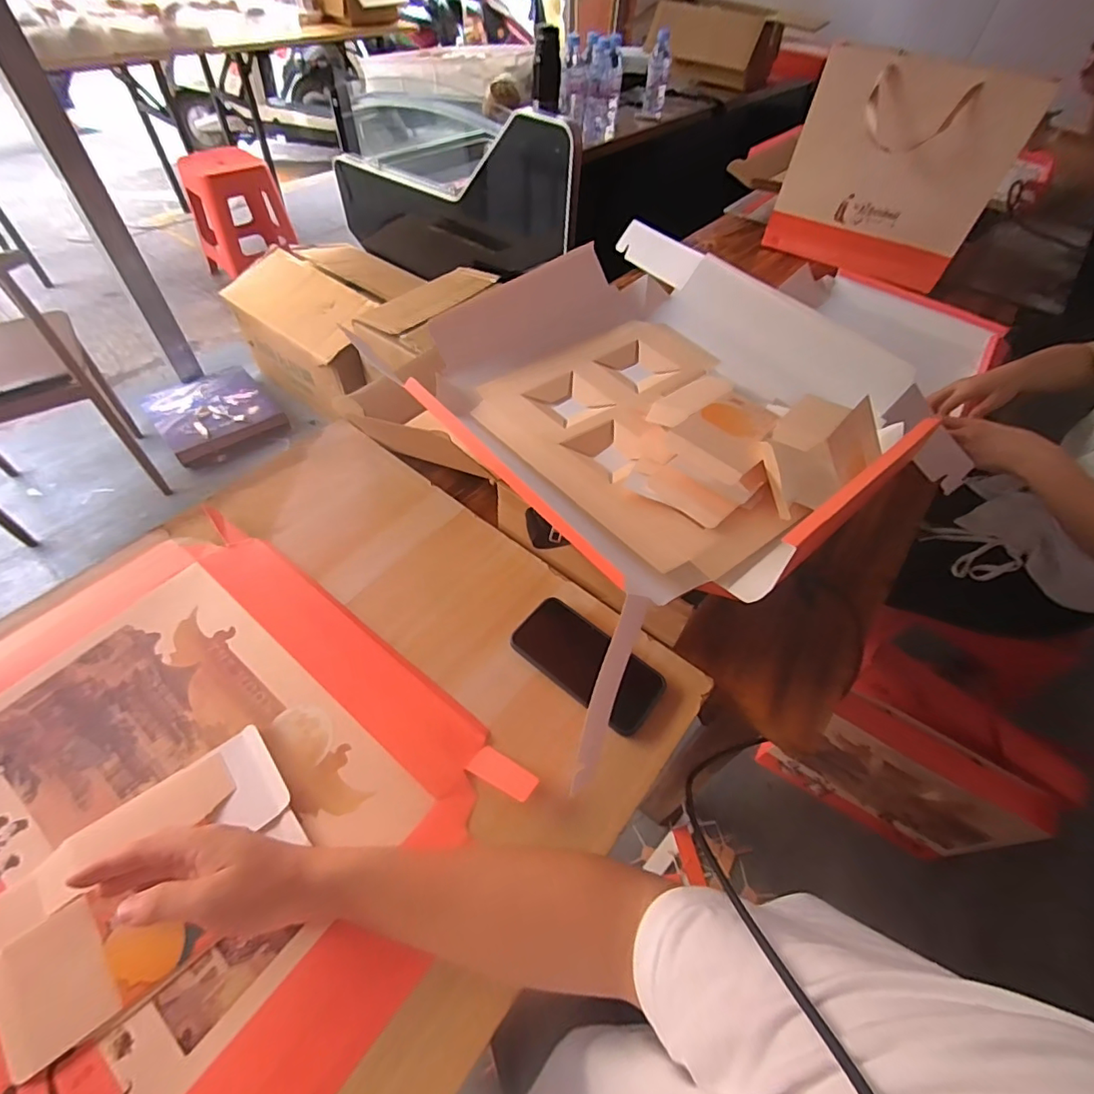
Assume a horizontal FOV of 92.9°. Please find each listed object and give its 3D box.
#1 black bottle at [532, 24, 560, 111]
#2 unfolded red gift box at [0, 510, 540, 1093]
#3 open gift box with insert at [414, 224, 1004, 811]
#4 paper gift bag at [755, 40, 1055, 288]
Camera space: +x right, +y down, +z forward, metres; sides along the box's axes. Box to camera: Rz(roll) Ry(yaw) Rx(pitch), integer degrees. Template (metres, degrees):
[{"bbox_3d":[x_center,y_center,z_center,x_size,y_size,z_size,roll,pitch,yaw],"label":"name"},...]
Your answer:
[{"bbox_3d":[0.001,-1.221,1.328,0.071,0.159,0.069,2,52,-4],"label":"black bottle"},{"bbox_3d":[-0.328,0.225,0.430,0.490,0.022,0.450,36,58,17],"label":"unfolded red gift box"},{"bbox_3d":[0.151,-0.212,0.648,0.476,0.111,0.541,-31,61,-26],"label":"open gift box with insert"},{"bbox_3d":[0.675,-0.739,1.042,0.377,0.357,0.078,29,57,18],"label":"paper gift bag"}]

